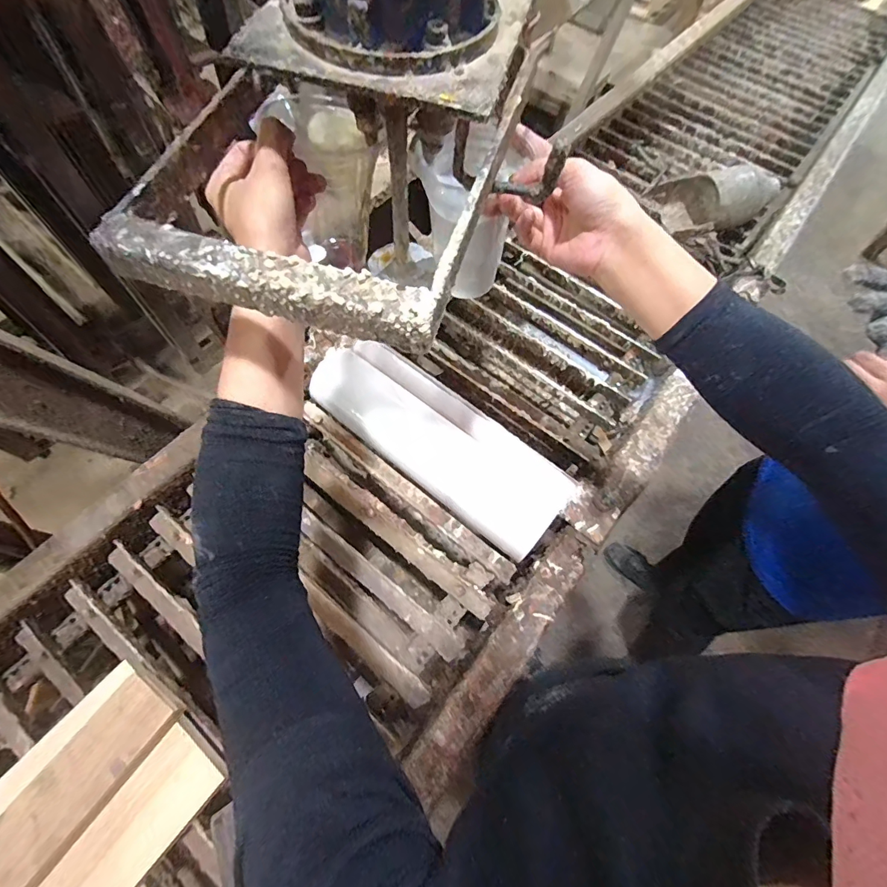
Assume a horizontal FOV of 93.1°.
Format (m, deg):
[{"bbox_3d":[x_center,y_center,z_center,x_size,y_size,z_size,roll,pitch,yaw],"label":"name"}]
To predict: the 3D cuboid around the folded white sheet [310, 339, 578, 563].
[{"bbox_3d":[-0.012,-0.016,0.685,0.447,0.036,0.153,37,68,14],"label":"folded white sheet"}]

